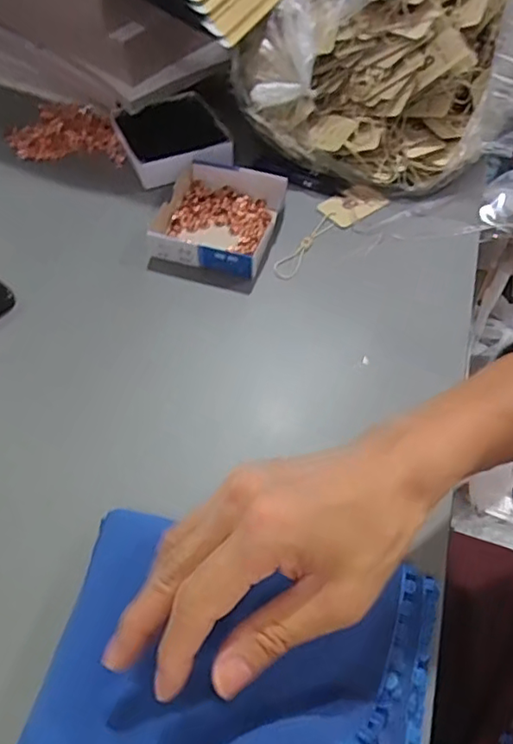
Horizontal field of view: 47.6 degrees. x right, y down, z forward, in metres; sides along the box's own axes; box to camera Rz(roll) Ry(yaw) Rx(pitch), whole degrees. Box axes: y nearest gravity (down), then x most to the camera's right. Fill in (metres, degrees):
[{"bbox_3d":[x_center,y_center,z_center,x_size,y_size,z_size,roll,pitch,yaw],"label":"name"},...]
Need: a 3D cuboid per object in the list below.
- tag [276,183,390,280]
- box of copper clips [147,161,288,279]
[{"bbox_3d":[0.061,-0.137,0.543,0.043,0.008,0.145,39,63,23],"label":"tag"},{"bbox_3d":[-0.035,-0.141,0.527,0.103,0.029,0.110,12,56,8],"label":"box of copper clips"}]

